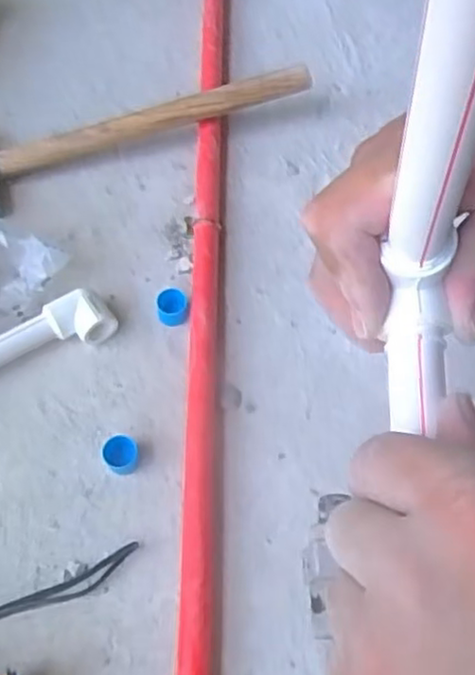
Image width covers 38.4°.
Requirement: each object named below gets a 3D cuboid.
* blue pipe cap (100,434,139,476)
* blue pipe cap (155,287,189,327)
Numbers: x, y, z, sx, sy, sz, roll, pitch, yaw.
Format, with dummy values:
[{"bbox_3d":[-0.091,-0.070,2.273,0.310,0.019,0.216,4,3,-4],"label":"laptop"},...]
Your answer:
[{"bbox_3d":[-0.079,0.082,0.468,0.024,0.023,0.024,1,60,-1],"label":"blue pipe cap"},{"bbox_3d":[-0.050,-0.022,0.526,0.024,0.022,0.023,1,60,-1],"label":"blue pipe cap"}]

